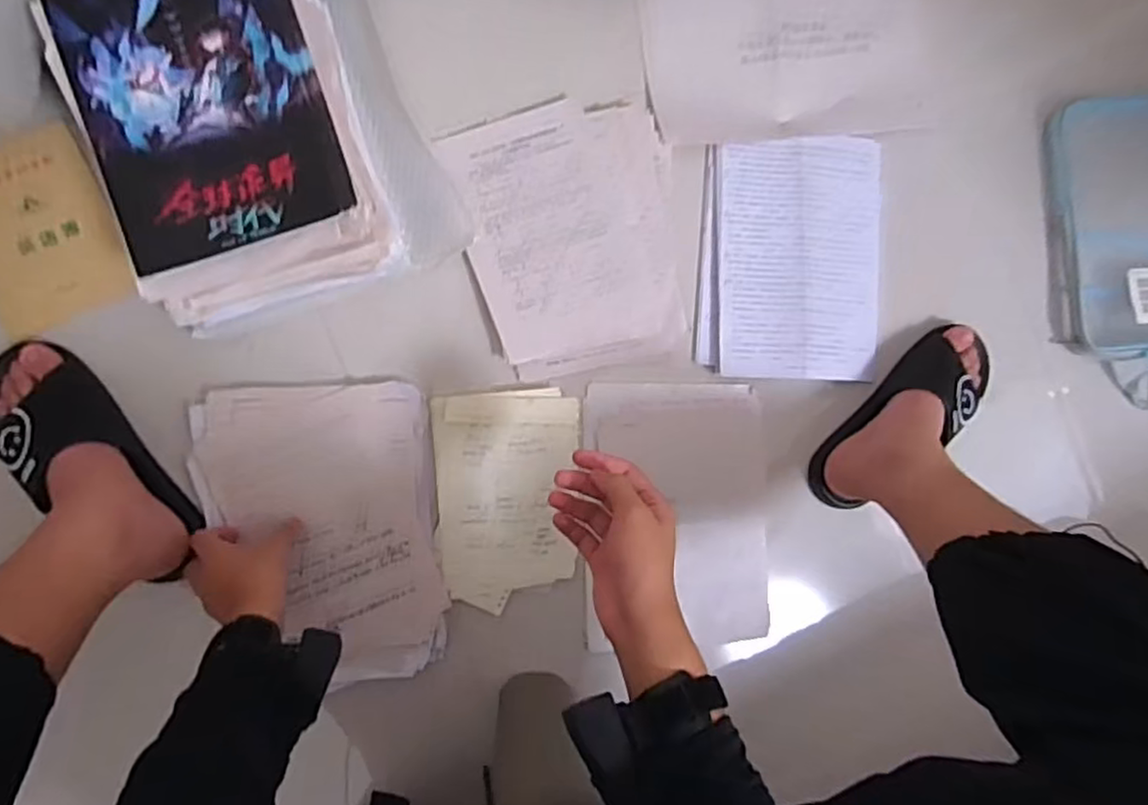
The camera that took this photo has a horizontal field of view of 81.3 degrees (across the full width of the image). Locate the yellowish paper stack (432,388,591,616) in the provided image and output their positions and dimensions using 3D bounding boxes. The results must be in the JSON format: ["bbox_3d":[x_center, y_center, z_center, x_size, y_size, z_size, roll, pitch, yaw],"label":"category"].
[{"bbox_3d":[-0.070,0.104,0.731,0.152,0.014,0.227,-3,90,-8],"label":"yellowish paper stack"}]

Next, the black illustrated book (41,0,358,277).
[{"bbox_3d":[-0.314,-0.254,0.564,0.190,0.018,0.246,-19,92,-8],"label":"black illustrated book"}]

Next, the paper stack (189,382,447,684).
[{"bbox_3d":[-0.258,0.133,0.688,0.228,0.031,0.301,-7,90,-8],"label":"paper stack"}]

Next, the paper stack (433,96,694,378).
[{"bbox_3d":[-0.001,-0.183,0.735,0.230,0.019,0.290,-12,91,-8],"label":"paper stack"}]

